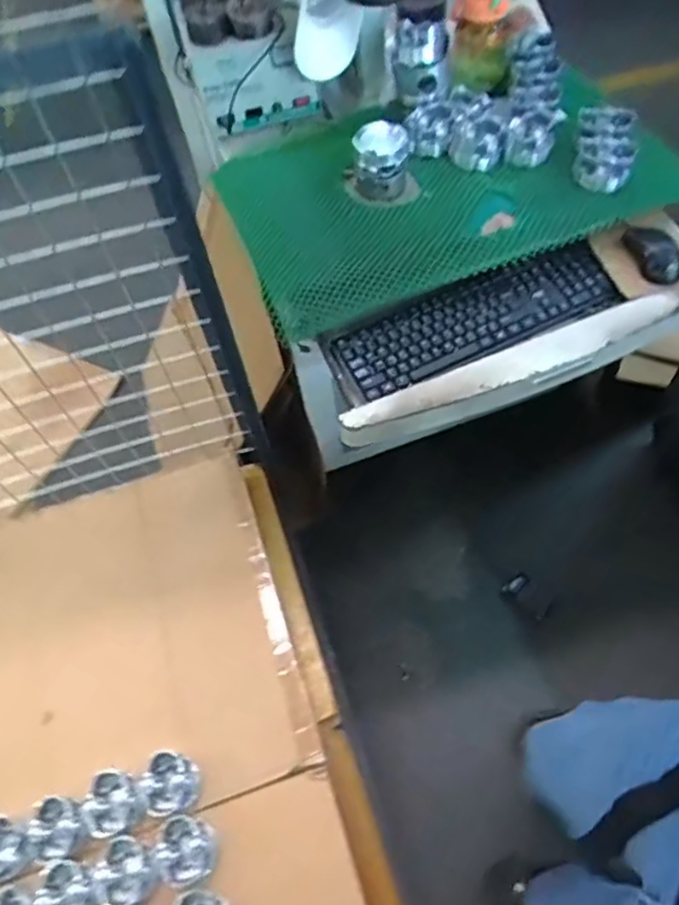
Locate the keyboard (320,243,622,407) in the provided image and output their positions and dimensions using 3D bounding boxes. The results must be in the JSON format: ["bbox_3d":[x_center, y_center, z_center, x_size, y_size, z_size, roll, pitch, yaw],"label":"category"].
[{"bbox_3d":[0.201,-0.211,0.989,0.454,0.036,0.142,-22,74,-5],"label":"keyboard"}]

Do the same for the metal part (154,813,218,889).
[{"bbox_3d":[-0.214,0.563,0.908,0.076,0.053,0.086,-21,58,-8],"label":"metal part"}]

